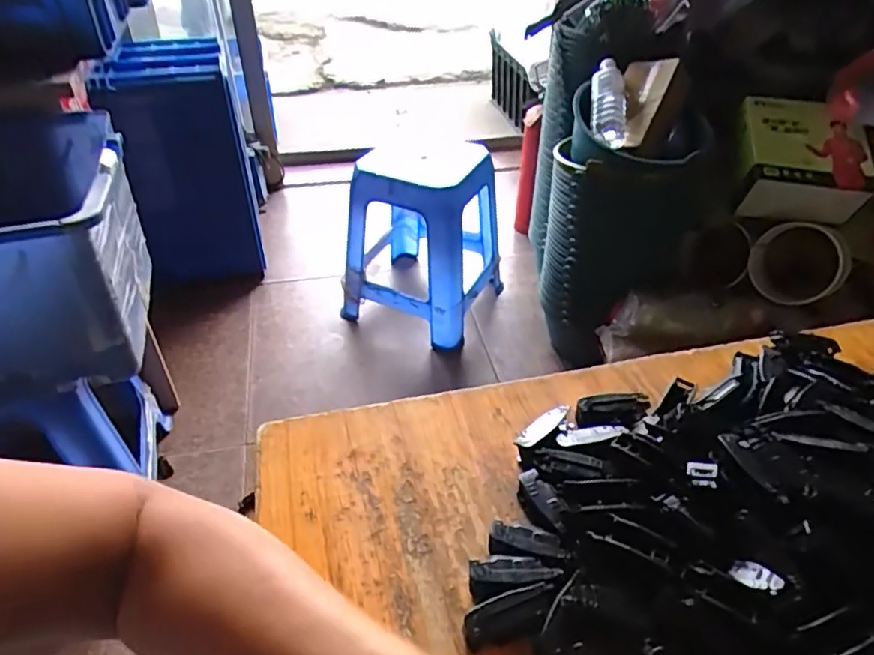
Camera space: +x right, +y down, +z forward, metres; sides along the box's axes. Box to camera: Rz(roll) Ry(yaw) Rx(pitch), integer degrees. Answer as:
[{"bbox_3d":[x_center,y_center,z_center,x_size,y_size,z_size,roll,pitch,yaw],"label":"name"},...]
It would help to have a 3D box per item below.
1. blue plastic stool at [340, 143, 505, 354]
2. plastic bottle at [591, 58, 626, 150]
[{"bbox_3d":[-0.036,-0.230,1.588,0.338,0.454,0.368,17,42,20],"label":"blue plastic stool"},{"bbox_3d":[0.355,-0.468,1.205,0.071,0.060,0.200,2,74,3],"label":"plastic bottle"}]

